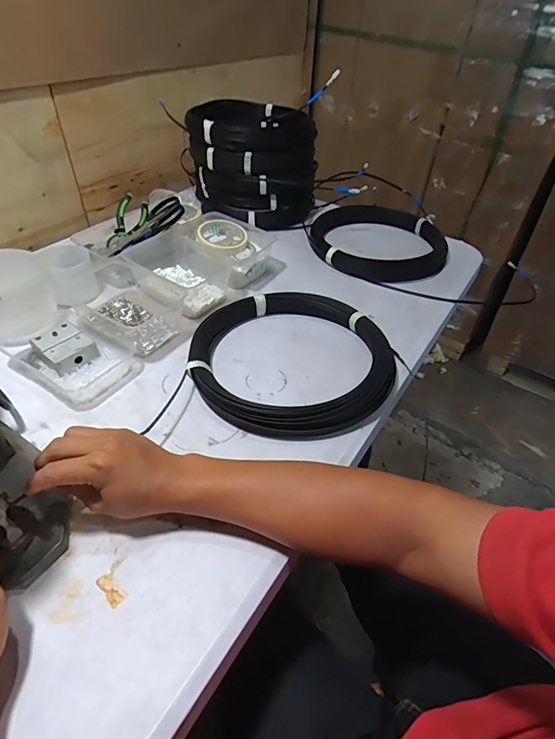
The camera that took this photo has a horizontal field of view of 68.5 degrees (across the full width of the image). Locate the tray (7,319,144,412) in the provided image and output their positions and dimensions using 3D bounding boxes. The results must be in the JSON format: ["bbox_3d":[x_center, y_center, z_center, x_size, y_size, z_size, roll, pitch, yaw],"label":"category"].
[{"bbox_3d":[-0.291,-0.016,0.591,0.158,0.034,0.119,25,47,22],"label":"tray"}]

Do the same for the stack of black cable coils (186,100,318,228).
[{"bbox_3d":[-0.049,-0.480,0.953,0.265,0.199,0.266,13,44,11],"label":"stack of black cable coils"}]

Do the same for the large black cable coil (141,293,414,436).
[{"bbox_3d":[0.022,-0.018,0.603,0.312,0.051,0.280,4,44,-1],"label":"large black cable coil"}]

